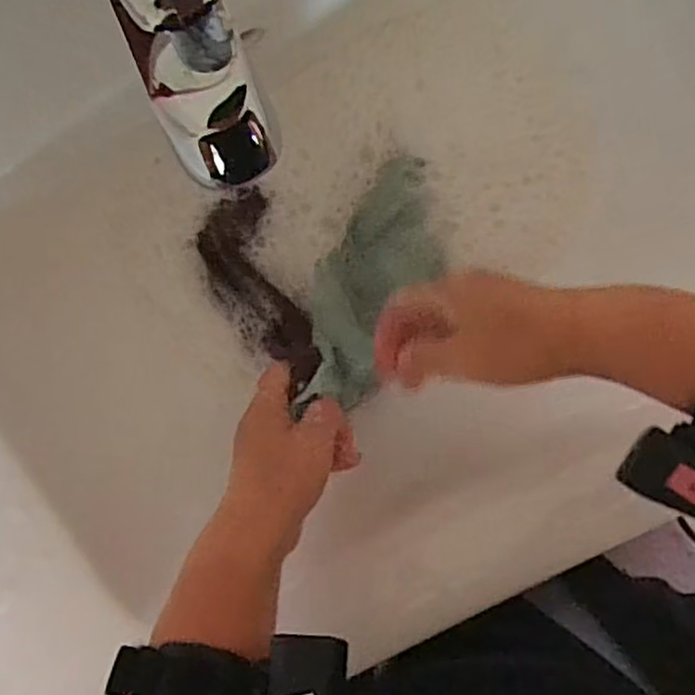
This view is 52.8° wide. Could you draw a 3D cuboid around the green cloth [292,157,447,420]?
[{"bbox_3d":[0.017,-0.037,0.462,0.072,0.056,0.168,22,70,-6],"label":"green cloth"}]

